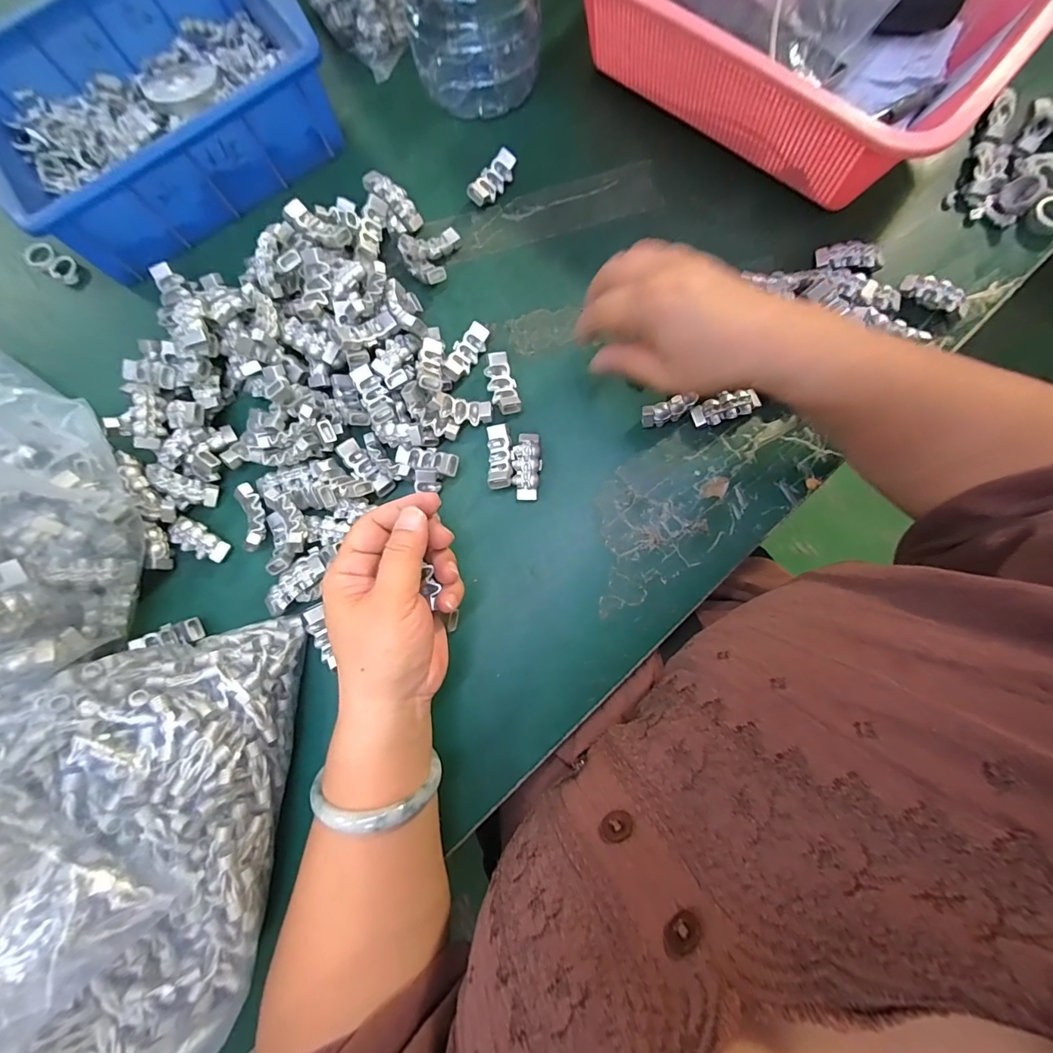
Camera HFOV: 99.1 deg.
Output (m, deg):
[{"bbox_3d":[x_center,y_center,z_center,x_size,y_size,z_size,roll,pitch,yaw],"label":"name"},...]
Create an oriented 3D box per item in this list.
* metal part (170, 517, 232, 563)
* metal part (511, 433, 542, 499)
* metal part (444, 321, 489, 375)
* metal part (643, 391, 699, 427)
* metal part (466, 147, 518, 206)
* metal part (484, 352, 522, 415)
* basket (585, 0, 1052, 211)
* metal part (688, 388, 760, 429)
[{"bbox_3d":[-0.235,0.009,0.321,0.044,0.008,0.020,27,82,6],"label":"metal part"},{"bbox_3d":[0.000,-0.043,0.320,0.021,0.013,0.048,-3,80,1],"label":"metal part"},{"bbox_3d":[-0.045,-0.132,0.338,0.017,0.011,0.043,31,82,7],"label":"metal part"},{"bbox_3d":[0.102,-0.082,0.320,0.039,0.018,0.012,-16,80,-1],"label":"metal part"},{"bbox_3d":[-0.028,-0.278,0.361,0.017,0.019,0.046,38,83,8],"label":"metal part"},{"bbox_3d":[-0.017,-0.103,0.330,0.020,0.016,0.045,-18,80,-1],"label":"metal part"},{"bbox_3d":[0.198,-0.380,0.334,0.291,0.097,0.215,38,83,8],"label":"basket"},{"bbox_3d":[0.141,-0.084,0.320,0.045,0.016,0.018,-16,80,-1],"label":"metal part"}]

